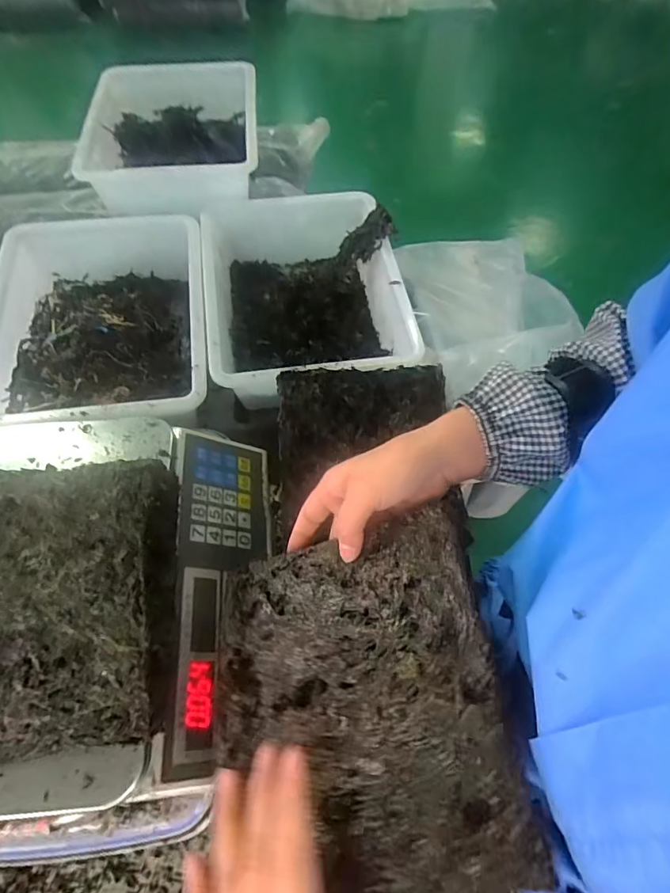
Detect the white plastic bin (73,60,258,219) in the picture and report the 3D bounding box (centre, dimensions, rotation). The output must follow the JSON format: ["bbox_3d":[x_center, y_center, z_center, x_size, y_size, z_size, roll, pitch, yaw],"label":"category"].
[{"bbox_3d":[-0.280,-0.540,0.872,0.282,0.107,0.359,-4,58,-5],"label":"white plastic bin"}]

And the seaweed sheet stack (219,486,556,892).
[{"bbox_3d":[0.010,0.146,0.295,0.173,0.015,0.200,-17,55,16],"label":"seaweed sheet stack"}]

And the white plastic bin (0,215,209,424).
[{"bbox_3d":[-0.324,-0.171,0.682,0.287,0.097,0.352,-9,59,-7],"label":"white plastic bin"}]

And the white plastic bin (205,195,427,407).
[{"bbox_3d":[-0.051,-0.227,0.740,0.278,0.109,0.365,-8,59,-7],"label":"white plastic bin"}]

